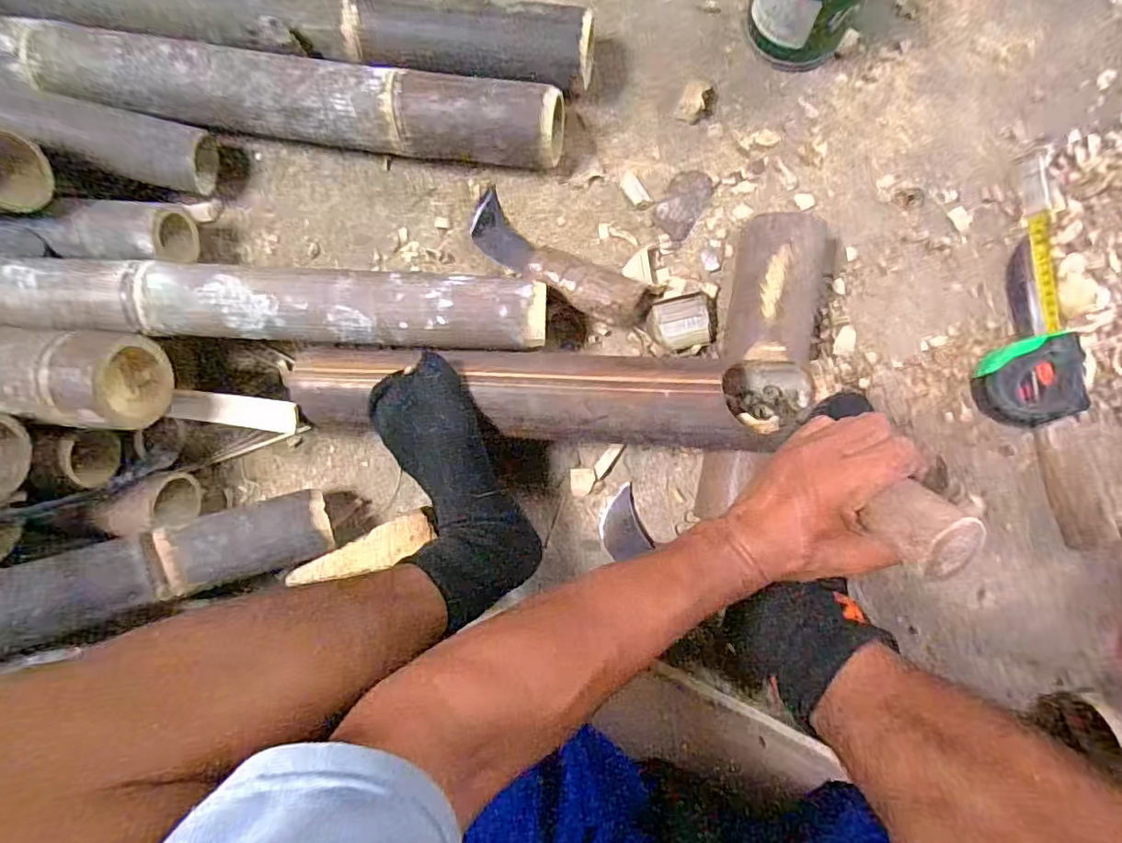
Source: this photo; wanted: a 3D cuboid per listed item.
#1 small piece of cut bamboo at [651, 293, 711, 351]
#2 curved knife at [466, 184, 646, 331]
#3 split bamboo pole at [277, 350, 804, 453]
[{"bbox_3d":[0.120,-0.098,0.557,0.055,0.021,0.049,-11,90,5],"label":"small piece of cut bamboo"},{"bbox_3d":[-0.009,-0.160,0.556,0.206,0.040,0.059,33,94,3],"label":"curved knife"},{"bbox_3d":[-0.007,-0.018,0.509,0.456,0.063,0.079,1,91,5],"label":"split bamboo pole"}]

